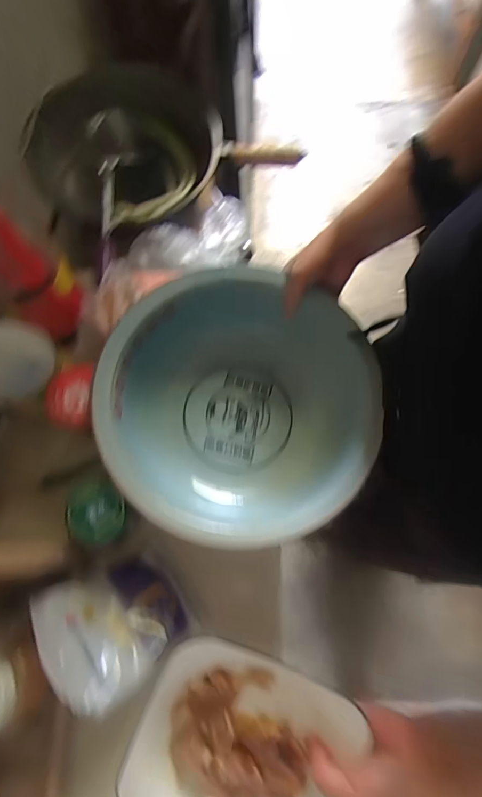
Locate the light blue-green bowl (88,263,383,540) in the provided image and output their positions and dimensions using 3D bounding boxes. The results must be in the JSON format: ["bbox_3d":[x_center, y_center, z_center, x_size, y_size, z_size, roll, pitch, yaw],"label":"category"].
[{"bbox_3d":[-0.002,0.015,0.473,0.289,0.117,0.278,0,73,0],"label":"light blue-green bowl"}]

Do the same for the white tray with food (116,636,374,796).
[{"bbox_3d":[-0.001,0.280,0.322,0.159,0.019,0.159,21,90,3],"label":"white tray with food"}]

